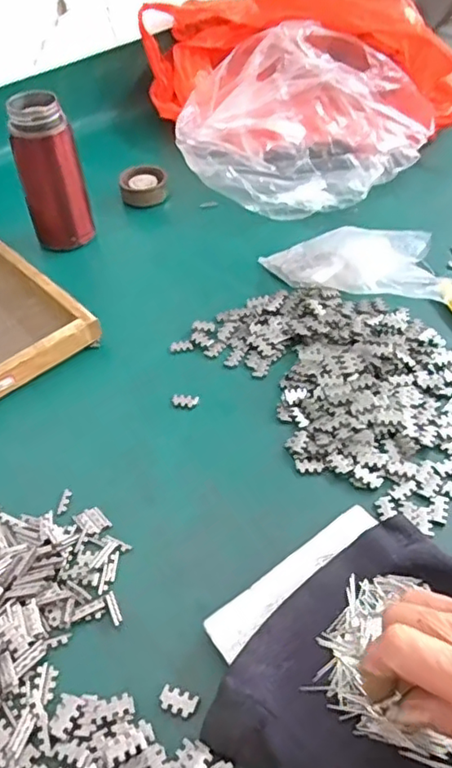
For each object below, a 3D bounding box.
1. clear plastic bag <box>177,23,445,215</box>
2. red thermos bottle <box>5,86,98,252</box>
[{"bbox_3d":[0.103,-0.326,0.735,0.317,0.131,0.221,-2,47,0],"label":"clear plastic bag"},{"bbox_3d":[-0.186,-0.226,0.638,0.064,0.143,0.057,-13,48,-11],"label":"red thermos bottle"}]

